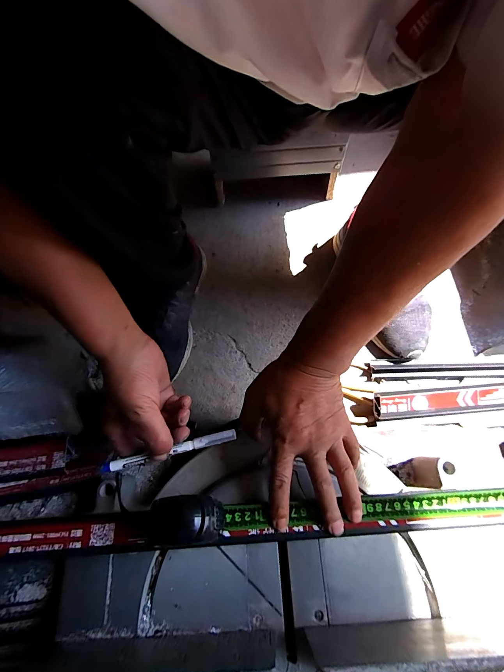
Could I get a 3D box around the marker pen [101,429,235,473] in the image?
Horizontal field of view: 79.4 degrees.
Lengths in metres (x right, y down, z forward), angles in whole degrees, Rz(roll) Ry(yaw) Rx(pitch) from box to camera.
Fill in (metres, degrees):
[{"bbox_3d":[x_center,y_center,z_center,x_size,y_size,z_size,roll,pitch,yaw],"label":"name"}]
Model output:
[{"bbox_3d":[-0.090,0.125,0.332,0.145,0.008,0.011,-13,67,-7],"label":"marker pen"}]

